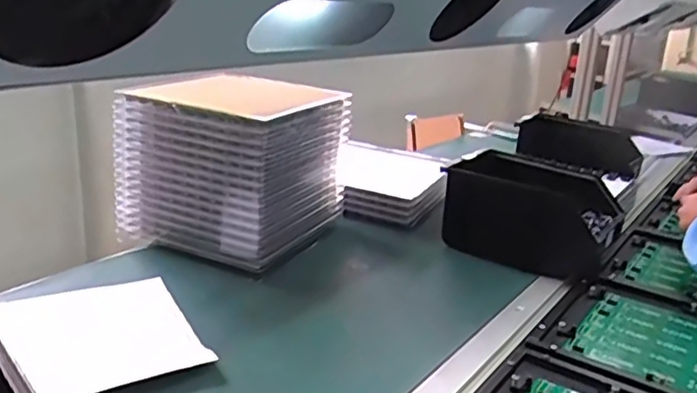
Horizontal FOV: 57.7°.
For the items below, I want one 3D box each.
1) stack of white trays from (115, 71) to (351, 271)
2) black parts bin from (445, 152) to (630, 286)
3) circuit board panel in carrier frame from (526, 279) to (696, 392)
[{"bbox_3d":[-0.167,-0.039,0.883,0.254,0.194,0.223,10,20,22],"label":"stack of white trays"},{"bbox_3d":[0.264,0.023,0.901,0.219,0.121,0.132,14,20,30],"label":"black parts bin"},{"bbox_3d":[0.358,0.164,0.681,0.263,0.016,0.231,17,23,32],"label":"circuit board panel in carrier frame"}]

